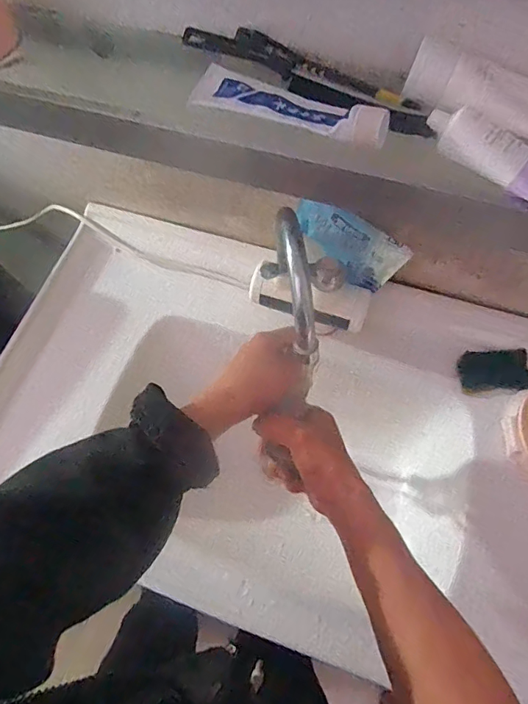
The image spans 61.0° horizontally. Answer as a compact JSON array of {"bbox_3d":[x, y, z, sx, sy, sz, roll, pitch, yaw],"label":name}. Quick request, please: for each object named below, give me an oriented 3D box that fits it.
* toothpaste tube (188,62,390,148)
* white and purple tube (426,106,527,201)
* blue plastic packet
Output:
[{"bbox_3d":[0.015,-0.188,0.334,0.156,0.022,0.037,26,70,13],"label":"toothpaste tube"},{"bbox_3d":[0.155,-0.137,0.301,0.096,0.020,0.034,37,73,17],"label":"white and purple tube"},{"bbox_3d":[0.100,-0.131,0.536,0.145,0.080,0.015,39,58,17],"label":"blue plastic packet"}]

